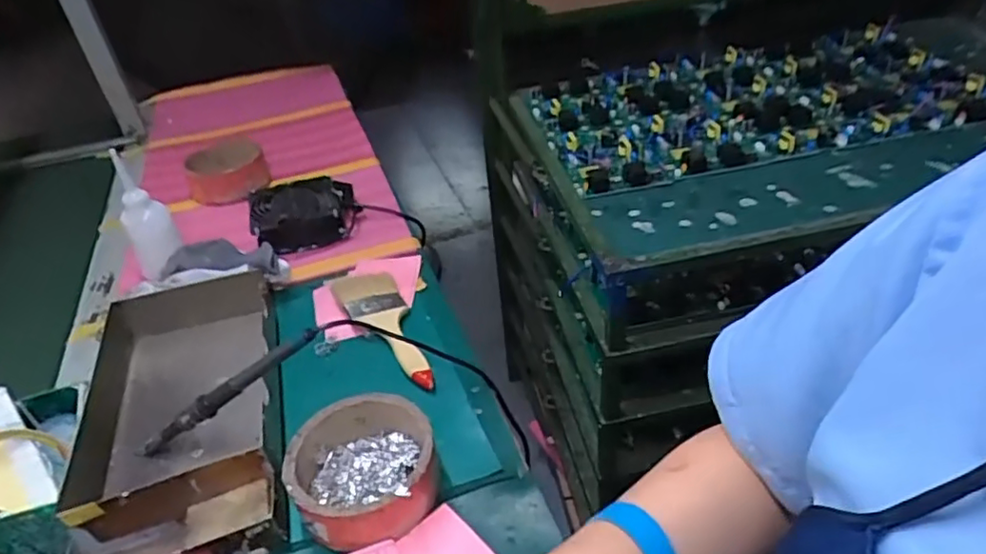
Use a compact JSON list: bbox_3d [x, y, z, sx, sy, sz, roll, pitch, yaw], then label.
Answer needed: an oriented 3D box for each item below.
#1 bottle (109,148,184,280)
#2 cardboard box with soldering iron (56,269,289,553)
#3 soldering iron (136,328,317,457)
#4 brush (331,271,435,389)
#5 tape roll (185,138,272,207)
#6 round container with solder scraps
[{"bbox_3d":[-0.445,-0.072,0.806,0.058,0.150,0.053,-25,42,-23],"label":"bottle"},{"bbox_3d":[-0.295,0.126,0.604,0.173,0.065,0.328,-14,39,-10],"label":"cardboard box with soldering iron"},{"bbox_3d":[-0.243,0.107,0.578,0.207,0.022,0.018,-35,39,8],"label":"soldering iron"},{"bbox_3d":[-0.120,0.054,0.704,0.069,0.026,0.195,-20,40,-17],"label":"brush"},{"bbox_3d":[-0.426,-0.175,1.024,0.118,0.063,0.130,-12,38,-7],"label":"tape roll"},{"bbox_3d":[-0.109,0.164,0.538,0.117,0.052,0.116,-4,38,3],"label":"round container with solder scraps"}]

